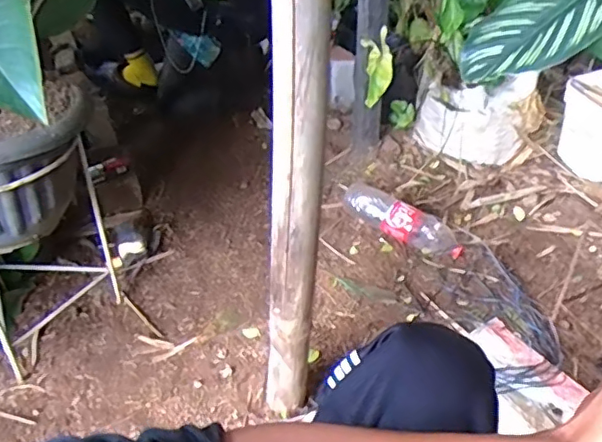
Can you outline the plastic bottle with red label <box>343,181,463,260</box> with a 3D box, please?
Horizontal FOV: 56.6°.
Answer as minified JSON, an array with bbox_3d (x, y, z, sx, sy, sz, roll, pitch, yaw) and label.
[{"bbox_3d":[0.252,-0.003,1.378,0.312,0.073,0.090,23,45,24],"label":"plastic bottle with red label"}]

